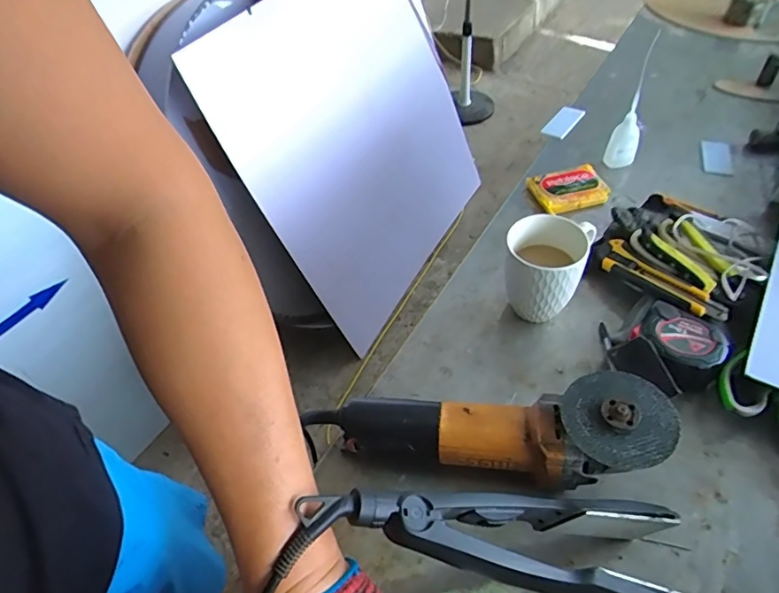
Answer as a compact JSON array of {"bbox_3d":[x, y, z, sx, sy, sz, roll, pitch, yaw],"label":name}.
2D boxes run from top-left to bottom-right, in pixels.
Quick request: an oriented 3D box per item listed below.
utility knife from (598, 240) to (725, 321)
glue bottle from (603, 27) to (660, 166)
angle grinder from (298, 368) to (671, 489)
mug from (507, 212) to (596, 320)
[{"bbox_3d":[0.309,-0.015,0.585,0.033,0.018,0.144,-30,53,-22],"label":"utility knife"},{"bbox_3d":[0.346,-0.259,0.722,0.030,0.179,0.038,-27,52,-20],"label":"glue bottle"},{"bbox_3d":[0.089,0.124,0.462,0.297,0.066,0.083,-5,46,16],"label":"angle grinder"},{"bbox_3d":[0.172,-0.024,0.574,0.084,0.112,0.083,-2,48,2],"label":"mug"}]

